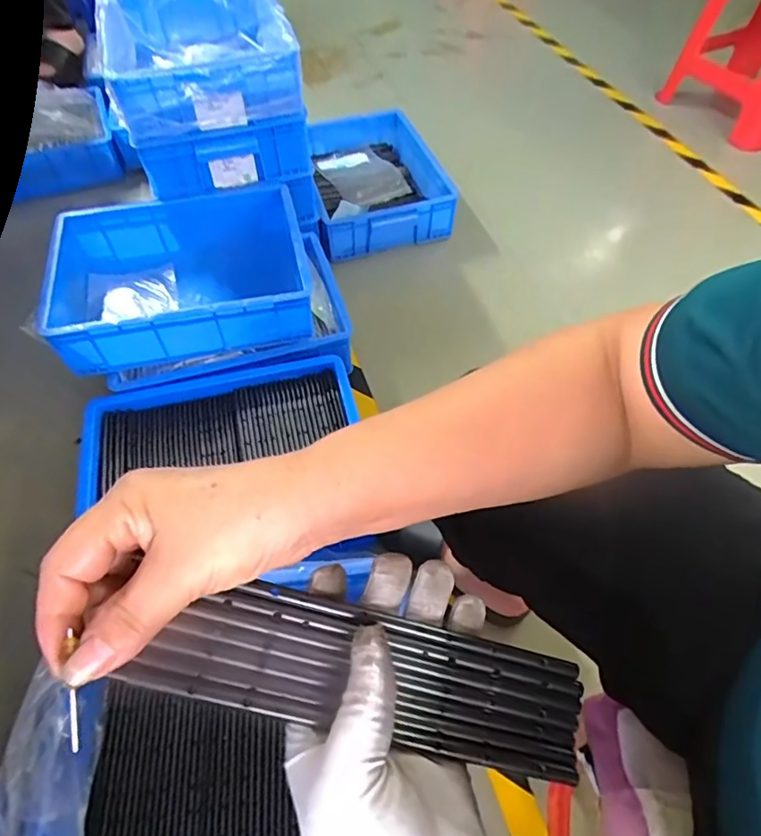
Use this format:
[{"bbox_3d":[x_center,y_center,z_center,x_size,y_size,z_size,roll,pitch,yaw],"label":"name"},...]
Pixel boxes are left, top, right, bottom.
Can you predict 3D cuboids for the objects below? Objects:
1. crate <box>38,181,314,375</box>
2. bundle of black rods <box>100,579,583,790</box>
[{"bbox_3d":[-0.352,-0.251,0.958,0.422,0.118,0.340,-11,56,-7],"label":"crate"},{"bbox_3d":[-0.001,0.120,0.251,0.206,0.010,0.053,16,56,-7],"label":"bundle of black rods"}]

